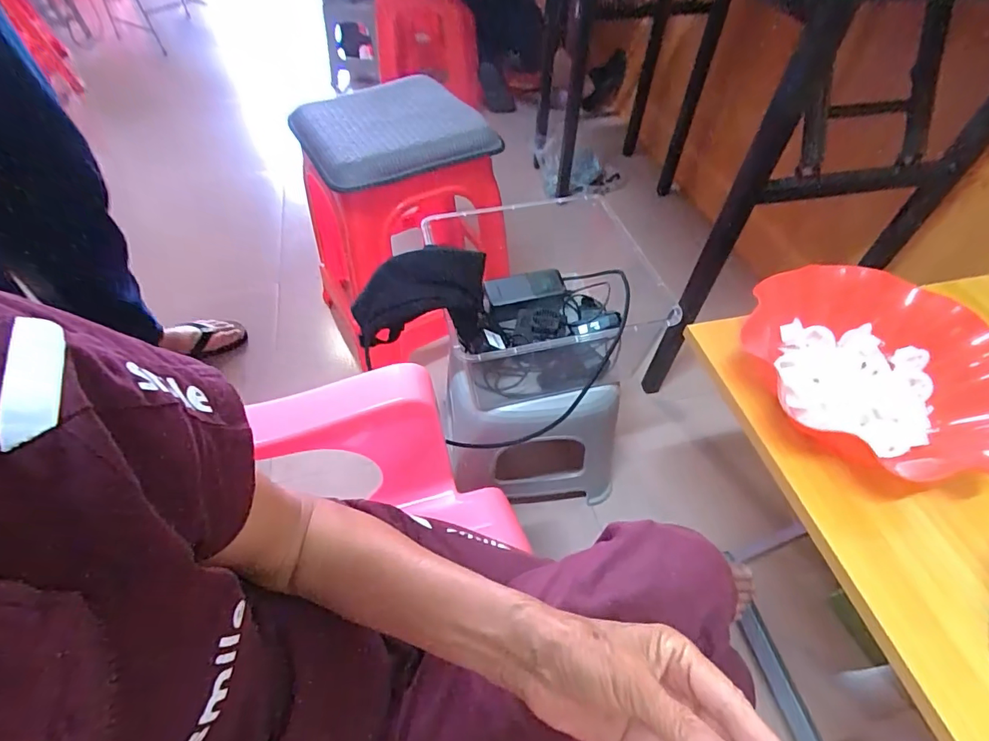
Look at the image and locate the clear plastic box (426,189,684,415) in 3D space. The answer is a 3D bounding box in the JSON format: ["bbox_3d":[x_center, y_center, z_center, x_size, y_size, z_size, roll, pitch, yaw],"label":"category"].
[{"bbox_3d":[0.068,-0.084,0.698,0.271,0.155,0.235,-13,54,-10],"label":"clear plastic box"}]

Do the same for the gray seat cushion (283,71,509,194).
[{"bbox_3d":[-0.190,-0.442,0.851,0.301,0.057,0.280,-26,57,-19],"label":"gray seat cushion"}]

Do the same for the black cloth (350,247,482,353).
[{"bbox_3d":[-0.092,-0.100,0.622,0.166,0.115,0.084,3,53,2],"label":"black cloth"}]

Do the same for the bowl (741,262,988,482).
[{"bbox_3d":[0.352,-0.005,0.451,0.215,0.070,0.215,0,53,0],"label":"bowl"}]

